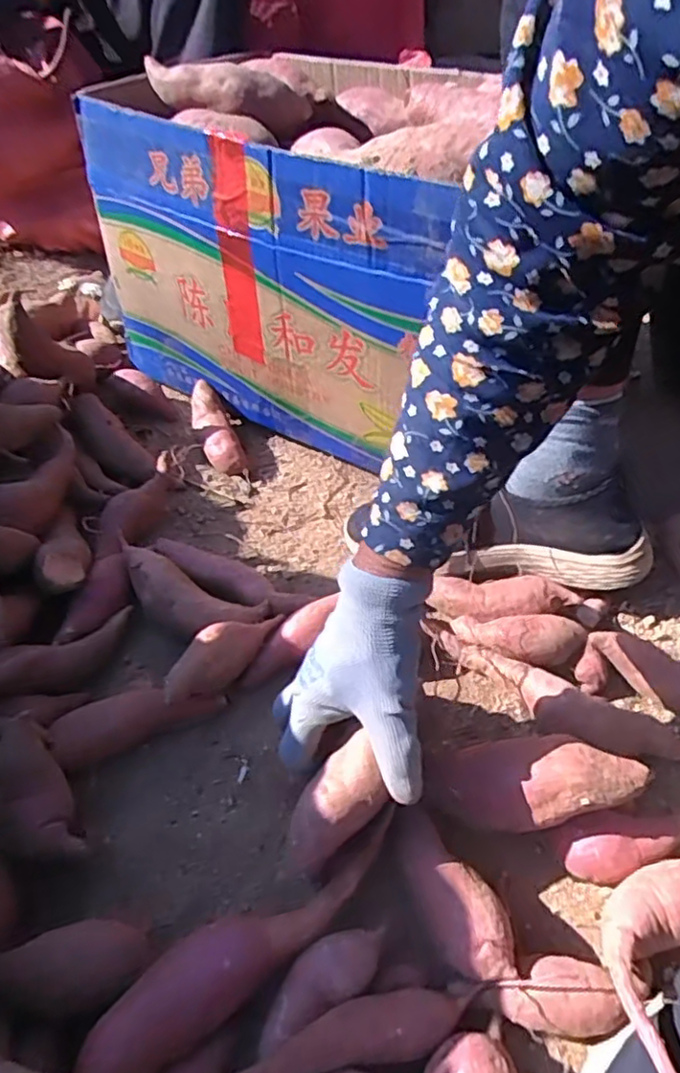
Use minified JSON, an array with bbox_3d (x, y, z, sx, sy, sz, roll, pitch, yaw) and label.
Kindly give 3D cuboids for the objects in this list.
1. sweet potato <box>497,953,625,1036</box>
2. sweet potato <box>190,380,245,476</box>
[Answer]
[{"bbox_3d":[0.114,0.245,0.349,0.061,0.035,0.033,1,47,-1],"label":"sweet potato"},{"bbox_3d":[-0.133,-0.116,0.686,0.032,0.031,0.124,-18,63,-17],"label":"sweet potato"}]

